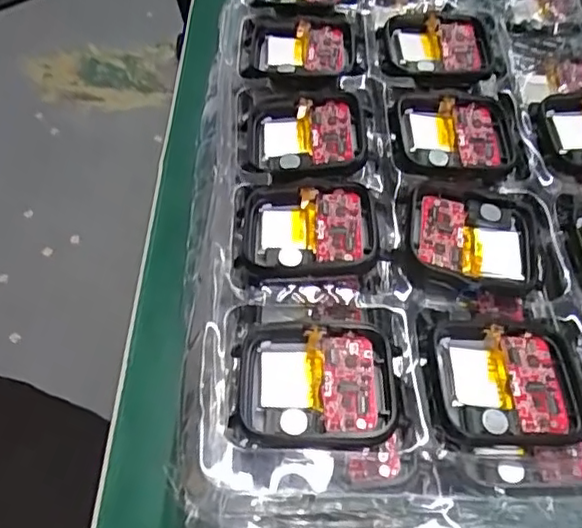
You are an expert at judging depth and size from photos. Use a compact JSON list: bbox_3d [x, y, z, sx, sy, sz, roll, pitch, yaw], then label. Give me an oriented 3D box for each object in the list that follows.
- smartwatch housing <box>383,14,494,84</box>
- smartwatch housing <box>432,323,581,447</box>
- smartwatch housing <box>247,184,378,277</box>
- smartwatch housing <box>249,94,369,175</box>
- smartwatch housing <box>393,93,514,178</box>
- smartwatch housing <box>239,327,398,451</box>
[{"bbox_3d":[0.063,-0.093,0.264,0.045,0.009,0.048,4,56,-1],"label":"smartwatch housing"},{"bbox_3d":[0.064,0.035,0.181,0.044,0.006,0.037,4,56,-2],"label":"smartwatch housing"},{"bbox_3d":[0.006,-0.011,0.206,0.043,0.011,0.037,2,57,-3],"label":"smartwatch housing"},{"bbox_3d":[0.006,-0.048,0.232,0.042,0.011,0.041,6,56,0],"label":"smartwatch housing"},{"bbox_3d":[0.063,-0.048,0.237,0.046,0.006,0.044,4,56,-2],"label":"smartwatch housing"},{"bbox_3d":[0.007,0.035,0.177,0.044,0.011,0.037,5,56,-1],"label":"smartwatch housing"}]

